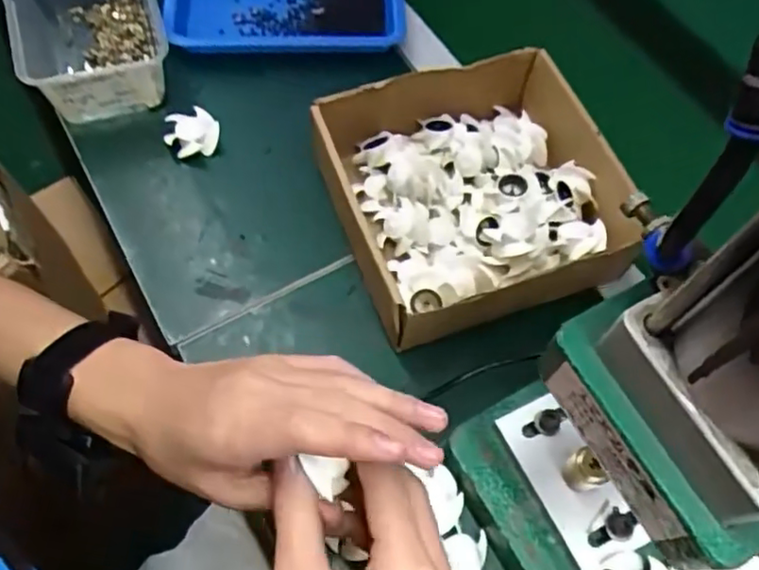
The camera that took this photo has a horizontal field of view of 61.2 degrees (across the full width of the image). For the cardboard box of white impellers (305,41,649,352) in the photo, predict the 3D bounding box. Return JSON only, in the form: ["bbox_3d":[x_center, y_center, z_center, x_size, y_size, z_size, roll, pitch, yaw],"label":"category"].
[{"bbox_3d":[0.075,-0.065,0.490,0.207,0.078,0.198,-17,65,-11],"label":"cardboard box of white impellers"}]

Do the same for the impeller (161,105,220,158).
[{"bbox_3d":[-0.158,-0.126,0.545,0.044,0.023,0.040,1,63,-2],"label":"impeller"}]

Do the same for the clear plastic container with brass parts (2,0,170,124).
[{"bbox_3d":[-0.253,-0.230,0.563,0.113,0.067,0.189,-16,65,-10],"label":"clear plastic container with brass parts"}]

